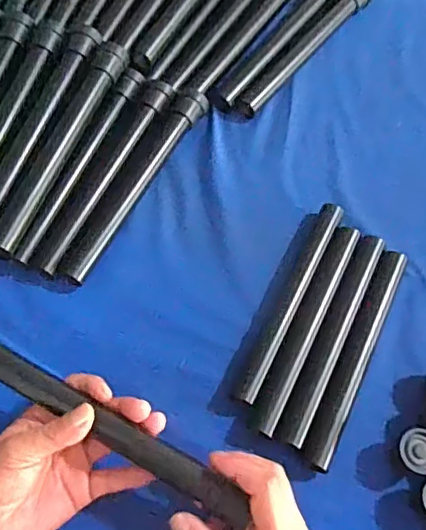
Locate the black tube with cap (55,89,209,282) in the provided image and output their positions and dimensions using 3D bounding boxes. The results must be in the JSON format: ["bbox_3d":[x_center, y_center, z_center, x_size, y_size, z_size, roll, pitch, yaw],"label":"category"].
[{"bbox_3d":[-0.075,-0.086,0.572,0.031,0.028,0.249,27,66,8],"label":"black tube with cap"}]

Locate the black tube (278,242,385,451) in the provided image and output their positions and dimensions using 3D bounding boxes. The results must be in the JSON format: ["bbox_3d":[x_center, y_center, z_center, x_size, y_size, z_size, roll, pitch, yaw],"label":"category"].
[{"bbox_3d":[0.114,0.062,0.523,0.021,0.015,0.219,23,62,12],"label":"black tube"}]

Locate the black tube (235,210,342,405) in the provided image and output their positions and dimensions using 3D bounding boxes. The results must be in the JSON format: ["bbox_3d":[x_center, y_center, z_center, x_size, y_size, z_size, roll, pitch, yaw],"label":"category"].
[{"bbox_3d":[0.075,0.030,0.535,0.021,0.017,0.219,25,65,7],"label":"black tube"}]

